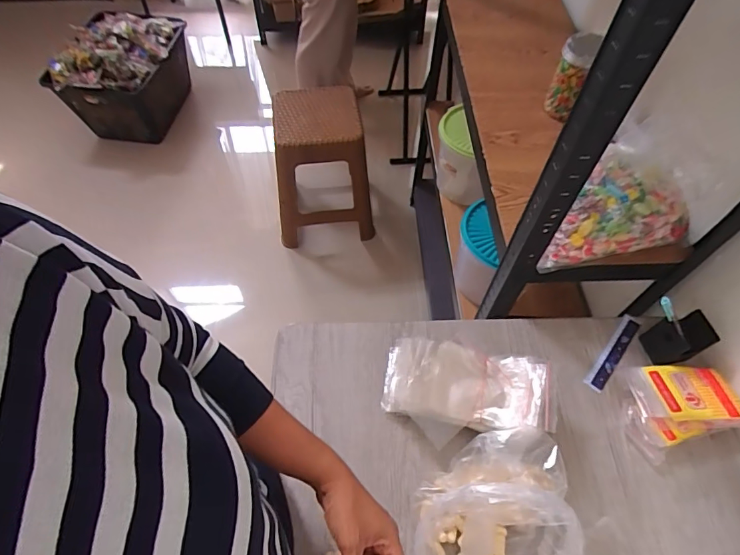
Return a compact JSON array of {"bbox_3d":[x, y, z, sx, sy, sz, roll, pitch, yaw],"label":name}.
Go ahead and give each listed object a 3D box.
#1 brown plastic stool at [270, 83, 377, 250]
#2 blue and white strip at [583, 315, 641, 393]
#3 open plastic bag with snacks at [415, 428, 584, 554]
[{"bbox_3d":[-0.174,-0.385,1.619,0.342,0.496,0.282,-5,58,-4],"label":"brown plastic stool"},{"bbox_3d":[0.397,0.120,0.723,0.031,0.010,0.159,37,64,20],"label":"blue and white strip"},{"bbox_3d":[0.142,0.287,0.526,0.155,0.149,0.205,10,58,5],"label":"open plastic bag with snacks"}]

